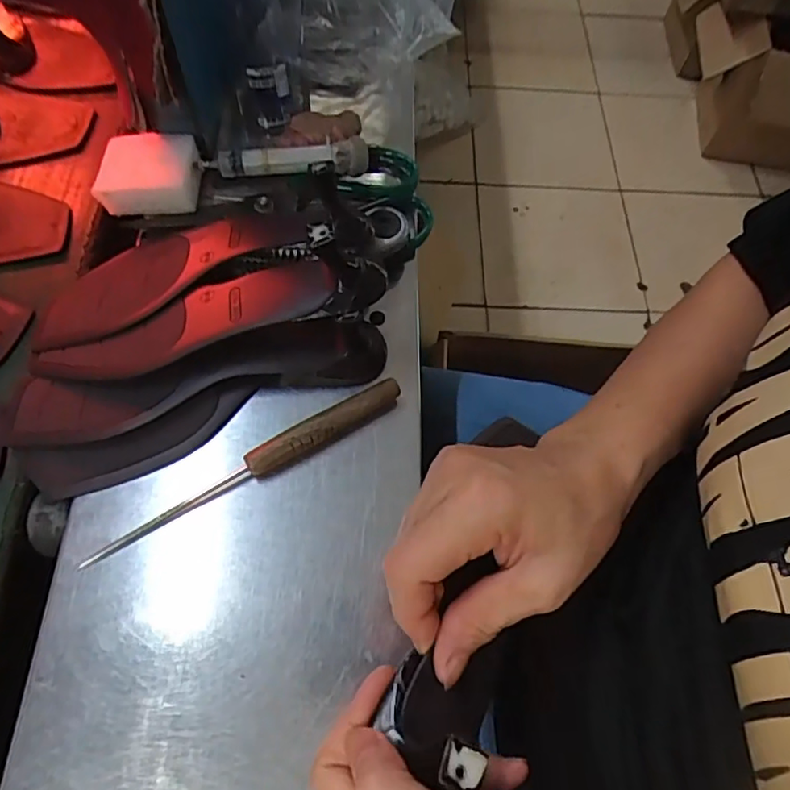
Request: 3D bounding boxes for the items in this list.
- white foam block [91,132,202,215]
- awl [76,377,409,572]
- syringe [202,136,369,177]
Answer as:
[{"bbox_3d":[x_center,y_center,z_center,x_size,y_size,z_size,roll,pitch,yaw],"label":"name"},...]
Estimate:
[{"bbox_3d":[-0.172,-0.157,0.407,0.066,0.023,0.055,2,64,3],"label":"white foam block"},{"bbox_3d":[-0.080,0.041,0.327,0.192,0.010,0.019,-30,70,-17],"label":"awl"},{"bbox_3d":[-0.079,-0.169,0.415,0.117,0.025,0.017,-3,64,-5],"label":"syringe"}]

